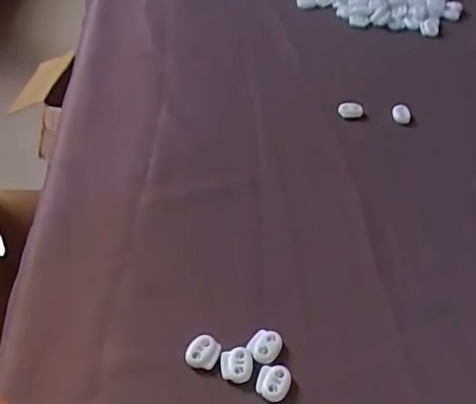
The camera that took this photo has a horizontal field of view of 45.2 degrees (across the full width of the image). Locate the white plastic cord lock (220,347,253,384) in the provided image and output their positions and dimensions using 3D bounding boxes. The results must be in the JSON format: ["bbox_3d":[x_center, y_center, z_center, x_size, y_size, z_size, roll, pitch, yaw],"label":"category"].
[{"bbox_3d":[-0.001,0.099,0.351,0.020,0.004,0.021,-2,46,-4],"label":"white plastic cord lock"}]

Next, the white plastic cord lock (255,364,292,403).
[{"bbox_3d":[0.021,0.107,0.342,0.020,0.004,0.021,10,46,8],"label":"white plastic cord lock"}]

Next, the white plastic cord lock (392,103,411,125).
[{"bbox_3d":[0.152,-0.083,0.531,0.018,0.006,0.019,15,47,13],"label":"white plastic cord lock"}]

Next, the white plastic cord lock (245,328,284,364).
[{"bbox_3d":[0.017,0.090,0.359,0.020,0.004,0.022,21,49,18],"label":"white plastic cord lock"}]

